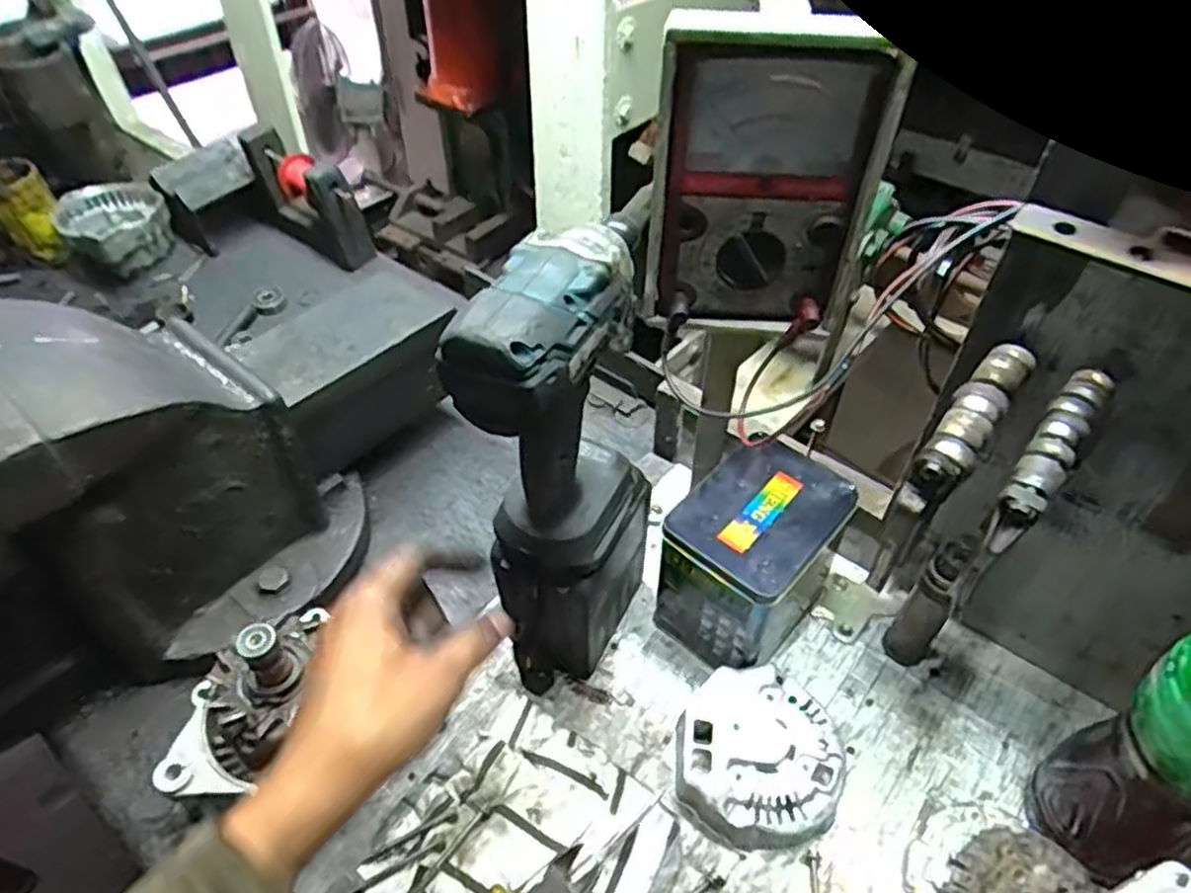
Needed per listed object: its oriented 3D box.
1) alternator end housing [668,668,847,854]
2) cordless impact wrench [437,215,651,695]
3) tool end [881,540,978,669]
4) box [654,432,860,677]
[{"bbox_3d":[0.111,0.211,0.510,0.107,0.038,0.111,-1,47,1],"label":"alternator end housing"},{"bbox_3d":[-0.015,0.025,0.485,0.073,0.333,0.143,16,49,15],"label":"cordless impact wrench"},{"bbox_3d":[0.235,0.112,0.531,0.025,0.129,0.027,-30,53,-25],"label":"tool end"},{"bbox_3d":[0.119,0.085,0.568,0.090,0.127,0.129,34,56,28],"label":"box"}]

